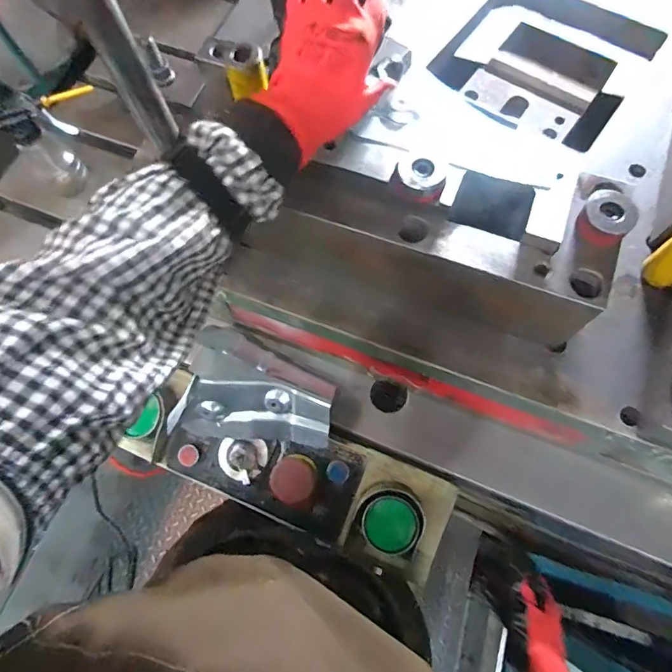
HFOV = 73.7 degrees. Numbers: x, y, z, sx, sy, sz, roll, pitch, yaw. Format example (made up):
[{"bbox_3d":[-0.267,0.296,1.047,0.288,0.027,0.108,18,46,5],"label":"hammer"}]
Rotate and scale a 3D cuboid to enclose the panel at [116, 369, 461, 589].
[{"bbox_3d":[-0.065,0.178,0.600,0.436,0.097,0.137,22,72,10],"label":"panel"}]

